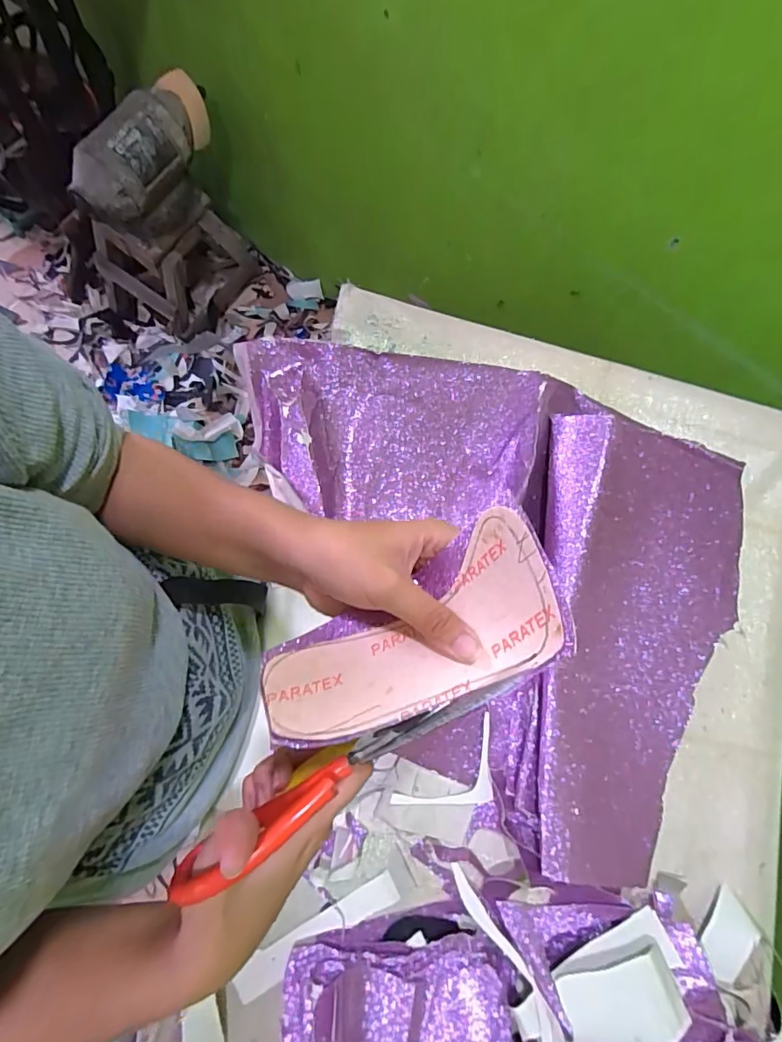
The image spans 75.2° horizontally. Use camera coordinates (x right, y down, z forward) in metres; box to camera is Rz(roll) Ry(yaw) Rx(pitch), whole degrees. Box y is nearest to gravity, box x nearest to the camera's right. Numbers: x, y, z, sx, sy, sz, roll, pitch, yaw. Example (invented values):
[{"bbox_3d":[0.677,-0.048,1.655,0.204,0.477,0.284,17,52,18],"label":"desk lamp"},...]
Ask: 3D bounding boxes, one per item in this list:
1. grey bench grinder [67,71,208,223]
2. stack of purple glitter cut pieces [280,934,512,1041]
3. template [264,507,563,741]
[{"bbox_3d":[-0.437,-0.667,0.922,0.102,0.119,0.303,37,77,0],"label":"grey bench grinder"},{"bbox_3d":[0.006,0.440,0.448,0.201,0.041,0.108,1,79,-8],"label":"stack of purple glitter cut pieces"},{"bbox_3d":[0.011,0.060,0.249,0.144,0.036,0.067,-29,80,3],"label":"template"}]

